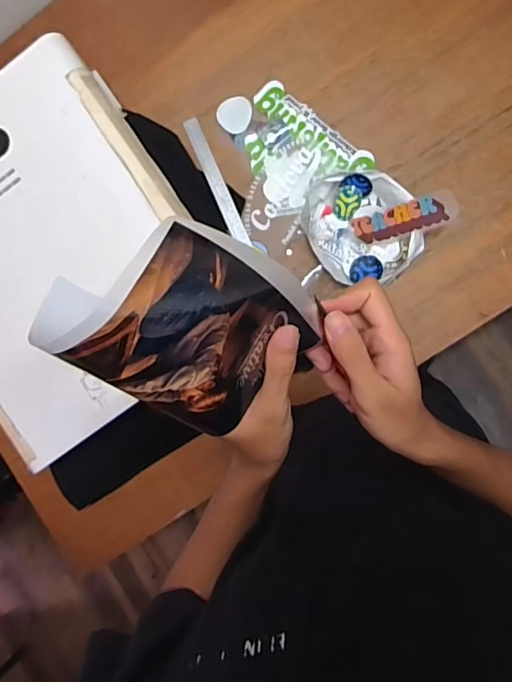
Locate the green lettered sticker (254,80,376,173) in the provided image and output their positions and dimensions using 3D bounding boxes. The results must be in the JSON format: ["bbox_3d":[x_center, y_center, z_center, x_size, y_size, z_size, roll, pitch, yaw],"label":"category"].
[{"bbox_3d":[0.095,-0.351,0.790,0.226,0.006,0.058,40,89,5],"label":"green lettered sticker"}]

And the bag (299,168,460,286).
[{"bbox_3d":[0.185,-0.178,0.757,0.221,0.052,0.166,15,92,8],"label":"bag"}]

